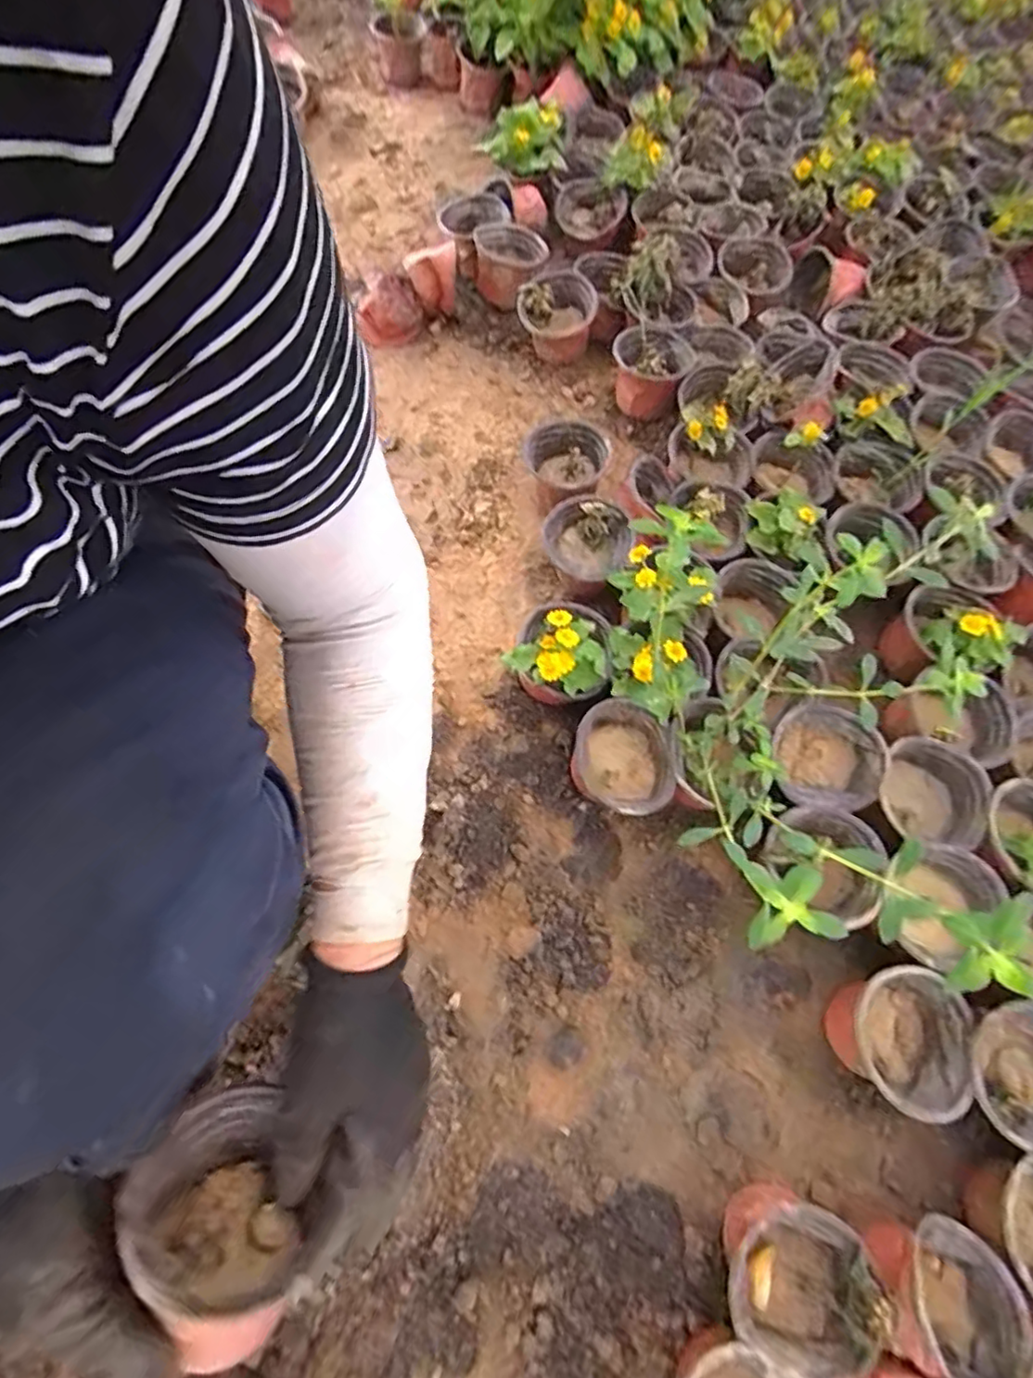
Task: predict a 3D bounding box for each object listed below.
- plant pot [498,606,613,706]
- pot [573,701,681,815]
[{"bbox_3d":[0.045,-0.033,0.610,0.093,0.092,0.097,2,67,-4],"label":"plant pot"},{"bbox_3d":[0.098,0.073,0.576,0.090,0.079,0.092,2,67,-4],"label":"pot"}]

